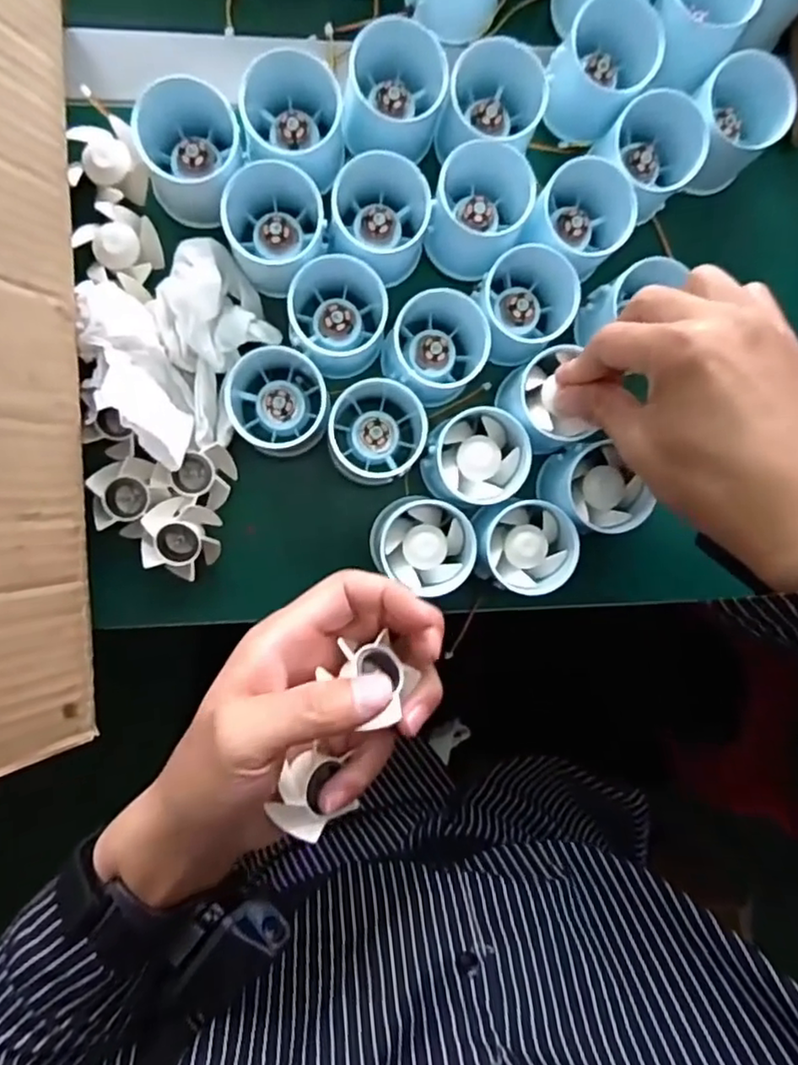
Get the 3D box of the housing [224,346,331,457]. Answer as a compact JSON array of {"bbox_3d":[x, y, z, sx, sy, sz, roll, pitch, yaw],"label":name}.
[{"bbox_3d":[-0.069,-0.074,0.363,0.055,0.031,0.060,0,92,-6],"label":"housing"}]

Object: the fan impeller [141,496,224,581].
[{"bbox_3d":[-0.122,0.003,0.363,0.040,0.020,0.042,0,92,-6],"label":"fan impeller"}]

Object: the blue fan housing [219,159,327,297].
[{"bbox_3d":[-0.068,-0.170,0.352,0.054,0.038,0.062,-13,93,-5],"label":"blue fan housing"}]

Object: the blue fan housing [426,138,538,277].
[{"bbox_3d":[0.044,-0.177,0.355,0.050,0.045,0.057,16,90,-6],"label":"blue fan housing"}]

